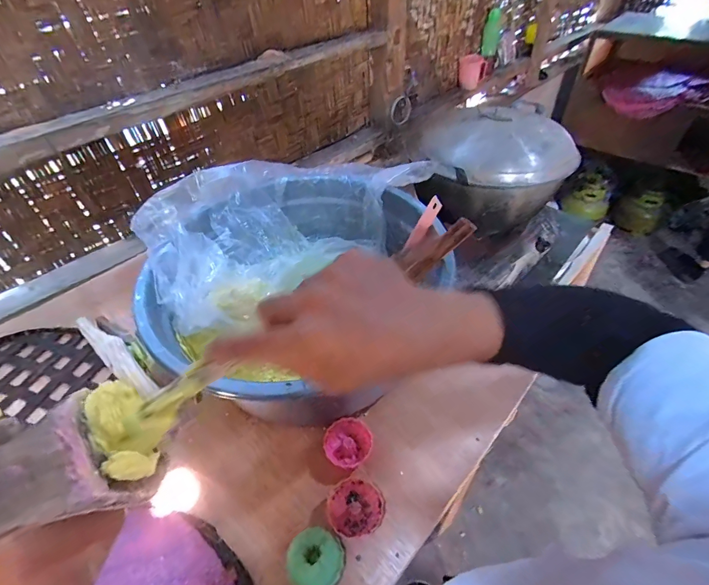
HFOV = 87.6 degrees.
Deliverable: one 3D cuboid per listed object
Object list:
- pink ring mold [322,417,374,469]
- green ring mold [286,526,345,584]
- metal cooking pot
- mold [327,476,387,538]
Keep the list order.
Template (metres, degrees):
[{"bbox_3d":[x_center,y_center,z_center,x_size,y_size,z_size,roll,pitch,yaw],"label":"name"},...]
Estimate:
[{"bbox_3d":[-0.009,0.197,0.486,0.060,0.019,0.057,-2,46,2],"label":"pink ring mold"},{"bbox_3d":[-0.039,0.283,0.390,0.054,0.035,0.055,-32,52,-25],"label":"green ring mold"},{"bbox_3d":[0.390,-0.363,1.032,0.404,0.225,0.454,16,49,19],"label":"metal cooking pot"},{"bbox_3d":[0.002,0.248,0.429,0.063,0.020,0.060,-2,46,2],"label":"mold"}]

